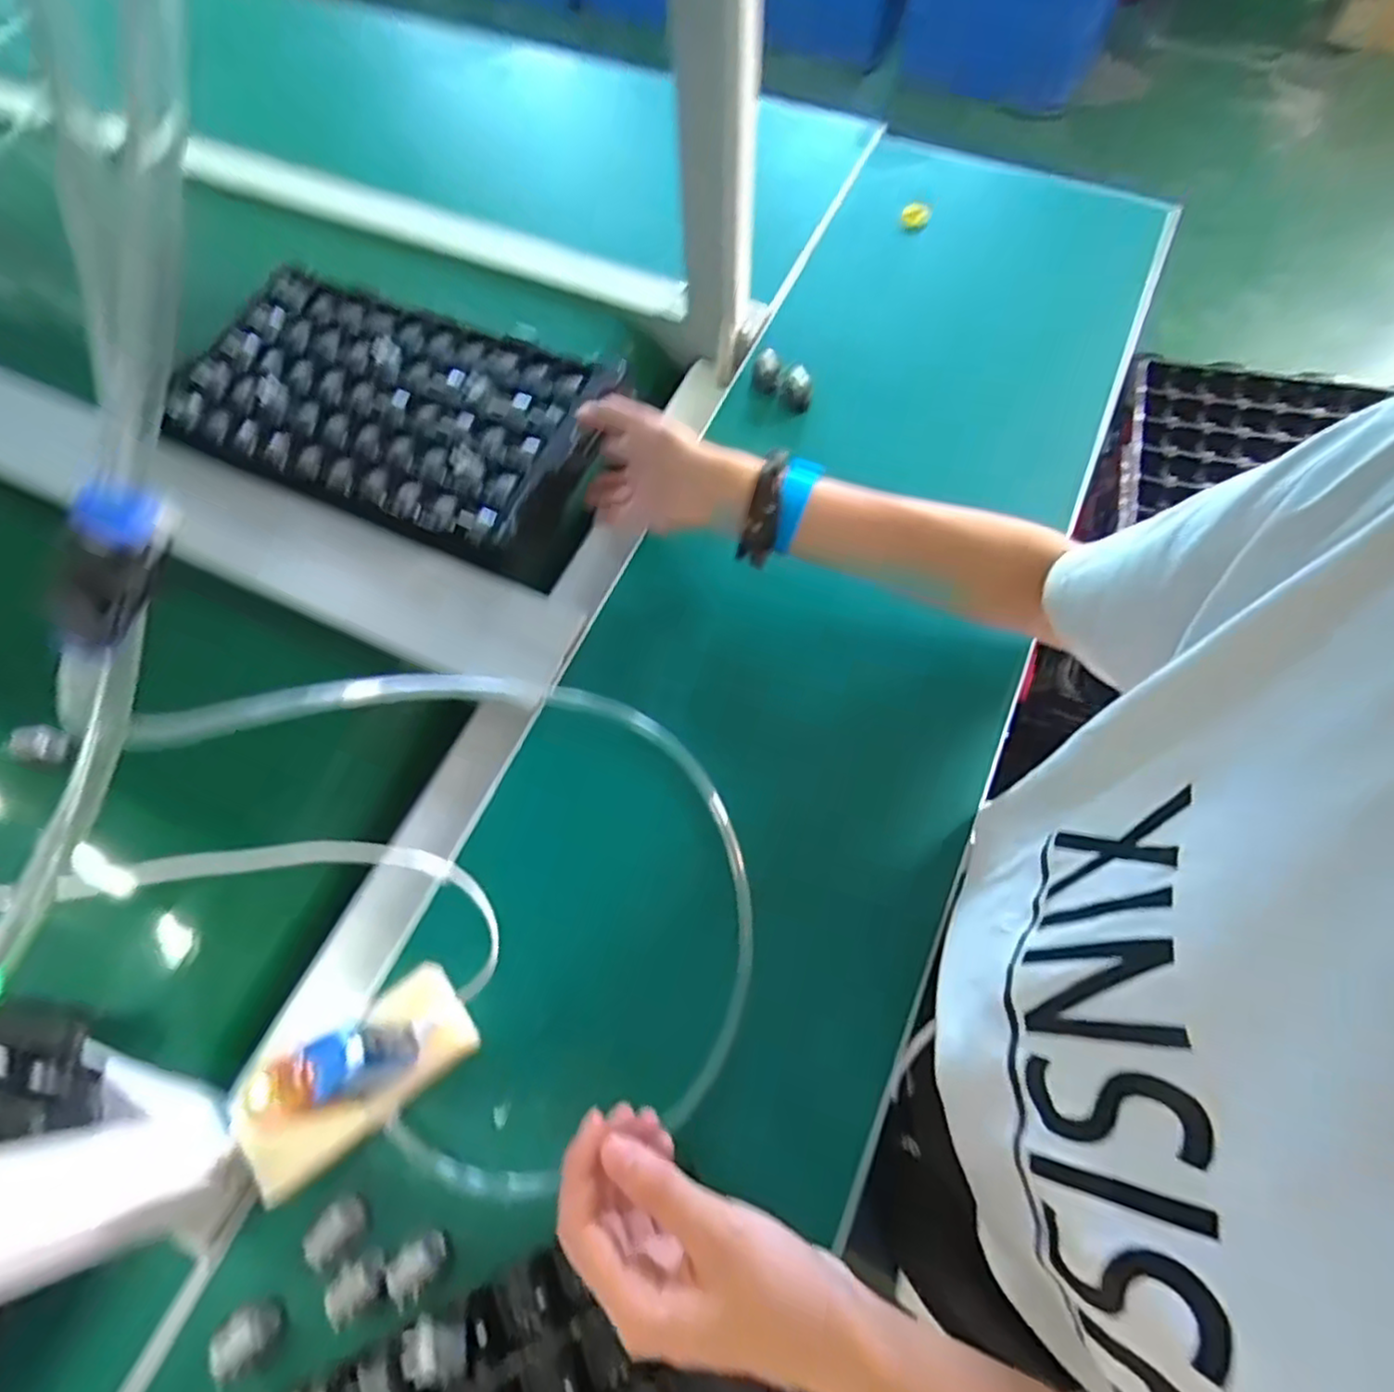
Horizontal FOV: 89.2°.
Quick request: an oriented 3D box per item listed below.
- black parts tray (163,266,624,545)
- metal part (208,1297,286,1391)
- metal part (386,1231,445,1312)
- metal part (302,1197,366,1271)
[{"bbox_3d":[-0.257,-0.249,0.586,0.362,0.031,0.195,20,68,9],"label":"black parts tray"},{"bbox_3d":[-0.222,0.316,0.349,0.024,0.026,0.026,0,66,0],"label":"metal part"},{"bbox_3d":[-0.141,0.287,0.356,0.027,0.023,0.021,-39,71,-15],"label":"metal part"},{"bbox_3d":[-0.188,0.276,0.367,0.021,0.021,0.024,41,72,16],"label":"metal part"}]

